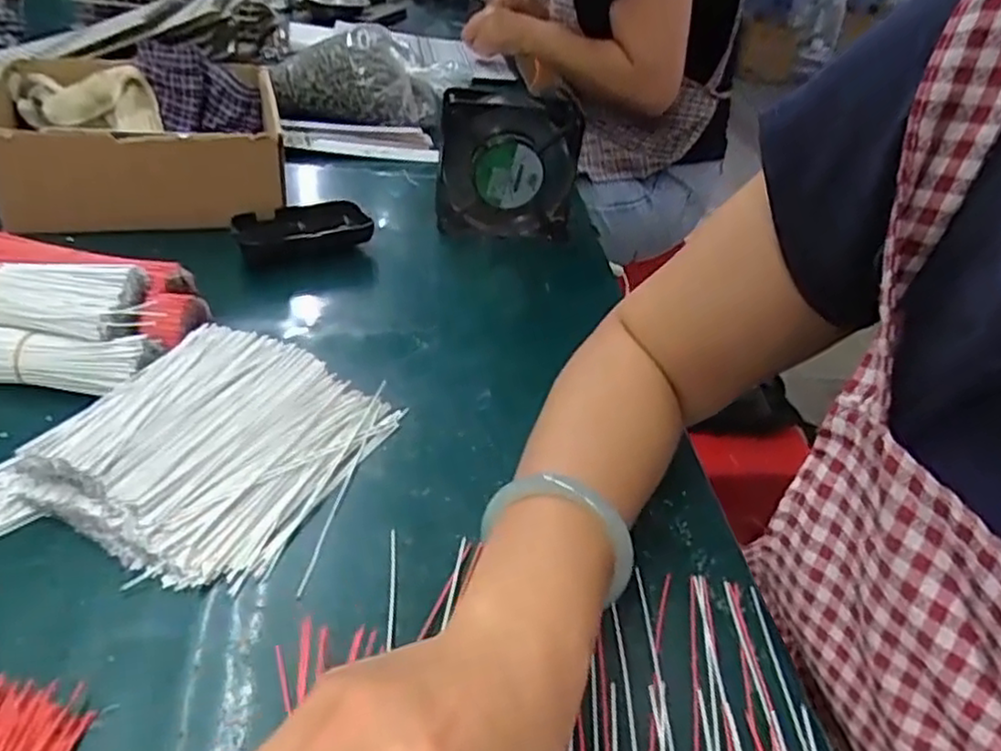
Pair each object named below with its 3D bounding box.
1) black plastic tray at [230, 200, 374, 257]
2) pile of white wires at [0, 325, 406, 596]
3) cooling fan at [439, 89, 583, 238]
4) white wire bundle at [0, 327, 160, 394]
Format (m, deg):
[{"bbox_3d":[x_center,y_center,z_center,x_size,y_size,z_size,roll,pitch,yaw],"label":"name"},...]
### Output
[{"bbox_3d":[-0.162,-0.119,0.586,0.107,0.019,0.060,-12,39,-31],"label":"black plastic tray"},{"bbox_3d":[-0.159,0.033,0.390,0.165,0.029,0.161,13,35,8],"label":"pile of white wires"},{"bbox_3d":[0.007,-0.182,0.628,0.119,0.116,0.037,4,35,-8],"label":"cooling fan"},{"bbox_3d":[-0.287,-0.009,0.424,0.151,0.037,0.031,6,35,-2],"label":"white wire bundle"}]

